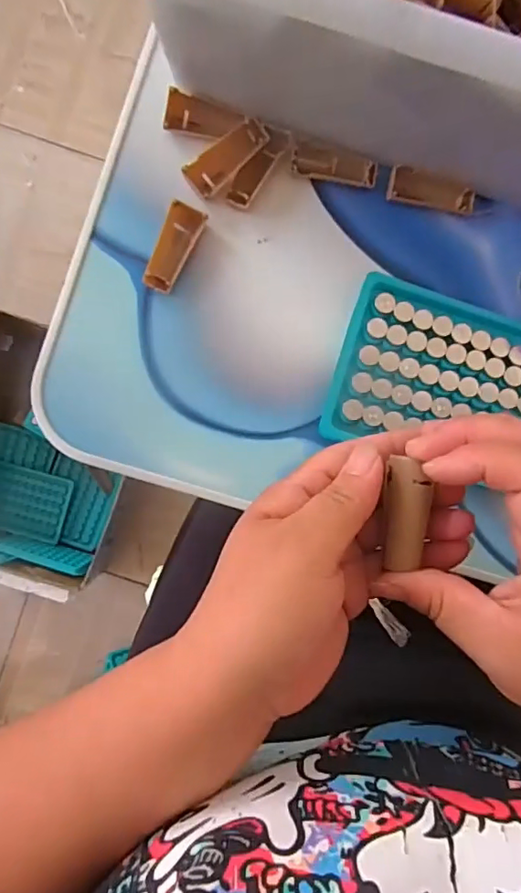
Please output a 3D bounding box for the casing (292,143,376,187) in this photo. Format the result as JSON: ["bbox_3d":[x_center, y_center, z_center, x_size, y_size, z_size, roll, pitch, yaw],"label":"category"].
[{"bbox_3d":[0.043,-0.162,0.309,0.049,0.008,0.016,7,87,-3],"label":"casing"}]

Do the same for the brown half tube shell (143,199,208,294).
[{"bbox_3d":[-0.049,-0.112,0.302,0.020,0.011,0.051,25,86,-2],"label":"brown half tube shell"}]

